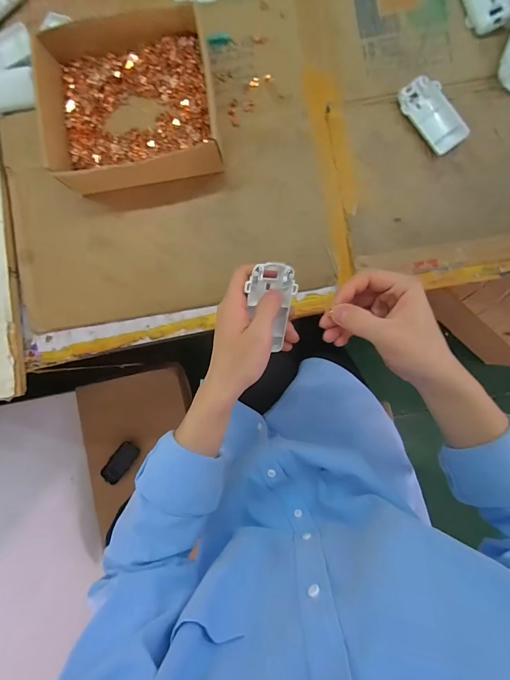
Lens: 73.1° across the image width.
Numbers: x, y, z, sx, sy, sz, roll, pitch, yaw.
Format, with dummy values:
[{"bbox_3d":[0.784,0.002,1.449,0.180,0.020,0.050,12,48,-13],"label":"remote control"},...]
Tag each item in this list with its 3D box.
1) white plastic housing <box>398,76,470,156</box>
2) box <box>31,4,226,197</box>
[{"bbox_3d":[0.223,-0.284,0.435,0.051,0.018,0.097,-34,86,3],"label":"white plastic housing"},{"bbox_3d":[-0.159,-0.305,0.442,0.215,0.059,0.208,-7,88,5],"label":"box"}]

